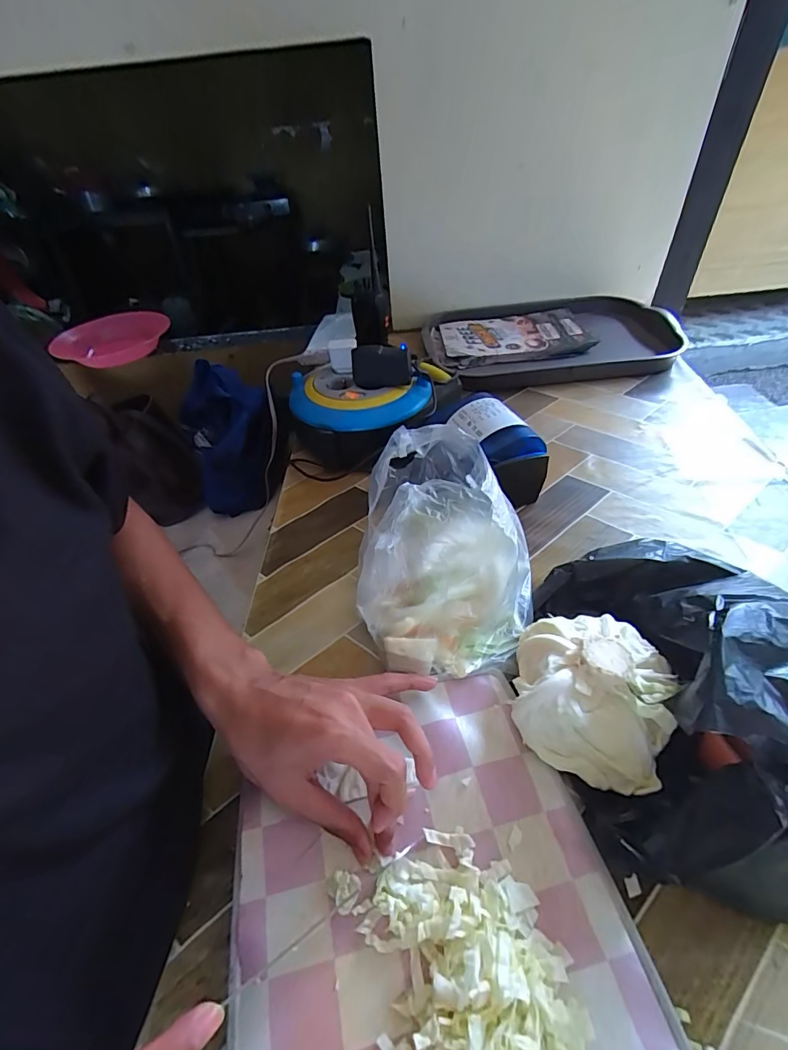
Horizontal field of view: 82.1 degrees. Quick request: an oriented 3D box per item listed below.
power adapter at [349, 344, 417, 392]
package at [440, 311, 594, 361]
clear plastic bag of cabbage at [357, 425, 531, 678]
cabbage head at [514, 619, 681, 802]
[{"bbox_3d":[-0.016,-0.188,0.548,0.077,0.049,0.028,6,46,10],"label":"power adapter"},{"bbox_3d":[0.213,-0.330,0.795,0.256,0.024,0.147,-9,45,-4],"label":"package"},{"bbox_3d":[0.045,0.021,0.378,0.142,0.145,0.171,0,45,5],"label":"clear plastic bag of cabbage"},{"bbox_3d":[0.137,0.112,0.319,0.096,0.058,0.110,15,48,19],"label":"cabbage head"}]

